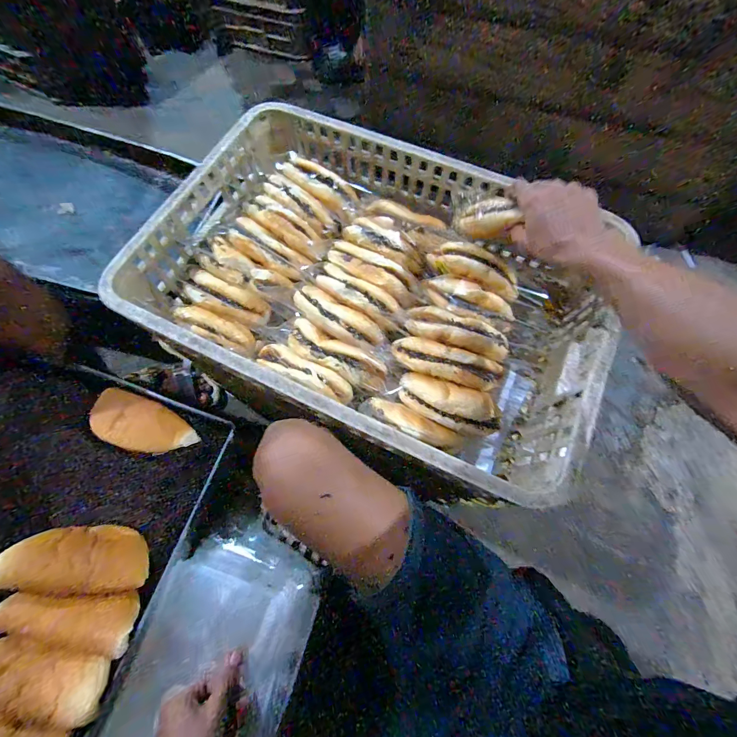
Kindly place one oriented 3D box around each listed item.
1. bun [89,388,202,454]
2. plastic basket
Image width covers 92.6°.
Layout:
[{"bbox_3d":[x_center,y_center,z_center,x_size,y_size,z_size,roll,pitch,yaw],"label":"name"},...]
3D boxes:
[{"bbox_3d":[-0.319,0.080,0.497,0.138,0.049,0.071,21,70,7],"label":"bun"},{"bbox_3d":[0.007,-0.124,0.518,0.605,0.134,0.423,25,70,8],"label":"plastic basket"}]

